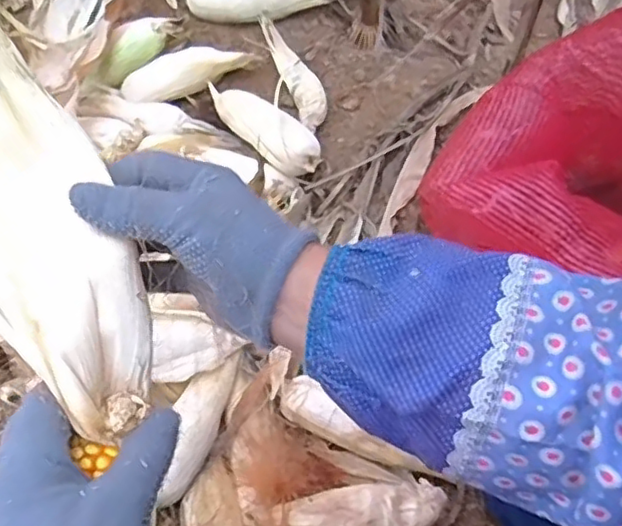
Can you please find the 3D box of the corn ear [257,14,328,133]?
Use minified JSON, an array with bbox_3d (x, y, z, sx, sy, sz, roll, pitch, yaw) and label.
[{"bbox_3d":[-0.021,-0.283,0.931,0.049,0.053,0.211,-20,60,-7],"label":"corn ear"}]

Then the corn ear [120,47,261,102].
[{"bbox_3d":[-0.196,-0.296,0.976,0.224,0.044,0.053,-8,58,19],"label":"corn ear"}]

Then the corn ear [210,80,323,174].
[{"bbox_3d":[-0.077,-0.194,0.873,0.213,0.052,0.072,32,67,21],"label":"corn ear"}]

